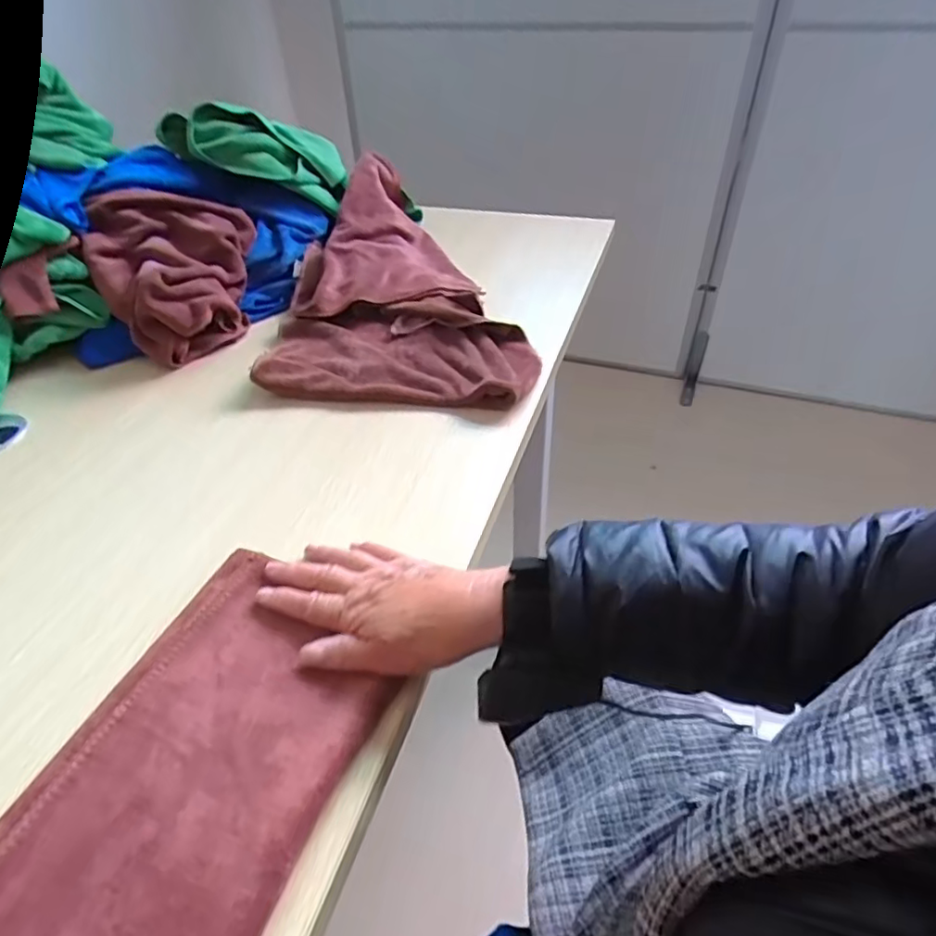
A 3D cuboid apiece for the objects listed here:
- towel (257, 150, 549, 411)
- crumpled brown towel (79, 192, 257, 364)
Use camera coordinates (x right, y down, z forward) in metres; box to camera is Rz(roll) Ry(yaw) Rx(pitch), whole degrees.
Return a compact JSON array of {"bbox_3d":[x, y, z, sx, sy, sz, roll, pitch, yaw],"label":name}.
[{"bbox_3d":[-0.087,-0.256,0.748,0.287,0.086,0.530,-4,42,-2],"label":"towel"},{"bbox_3d":[-0.365,-0.235,0.721,0.176,0.122,0.216,-3,42,0],"label":"crumpled brown towel"}]

